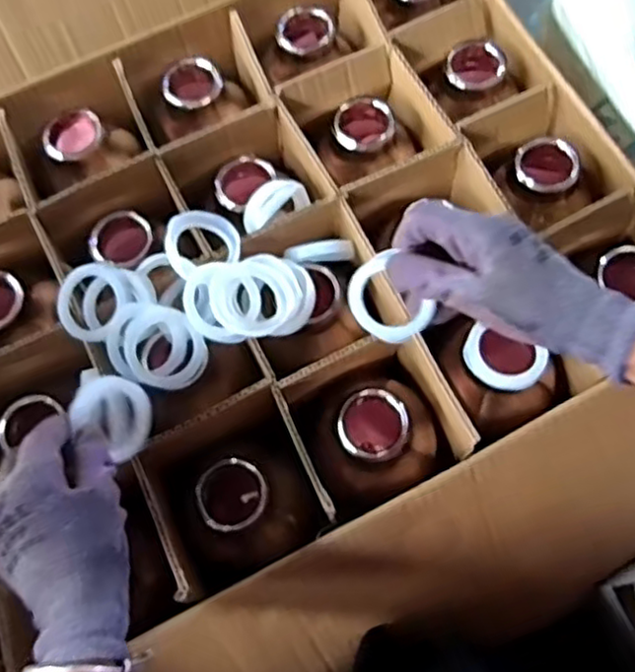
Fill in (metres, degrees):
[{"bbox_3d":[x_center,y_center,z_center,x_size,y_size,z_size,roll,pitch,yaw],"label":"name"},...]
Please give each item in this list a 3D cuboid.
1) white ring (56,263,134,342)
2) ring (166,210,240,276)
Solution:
[{"bbox_3d":[-0.172,-0.029,0.515,0.055,0.009,0.059,0,91,18],"label":"white ring"},{"bbox_3d":[-0.089,-0.074,0.526,0.057,0.009,0.057,6,74,-23],"label":"ring"}]

